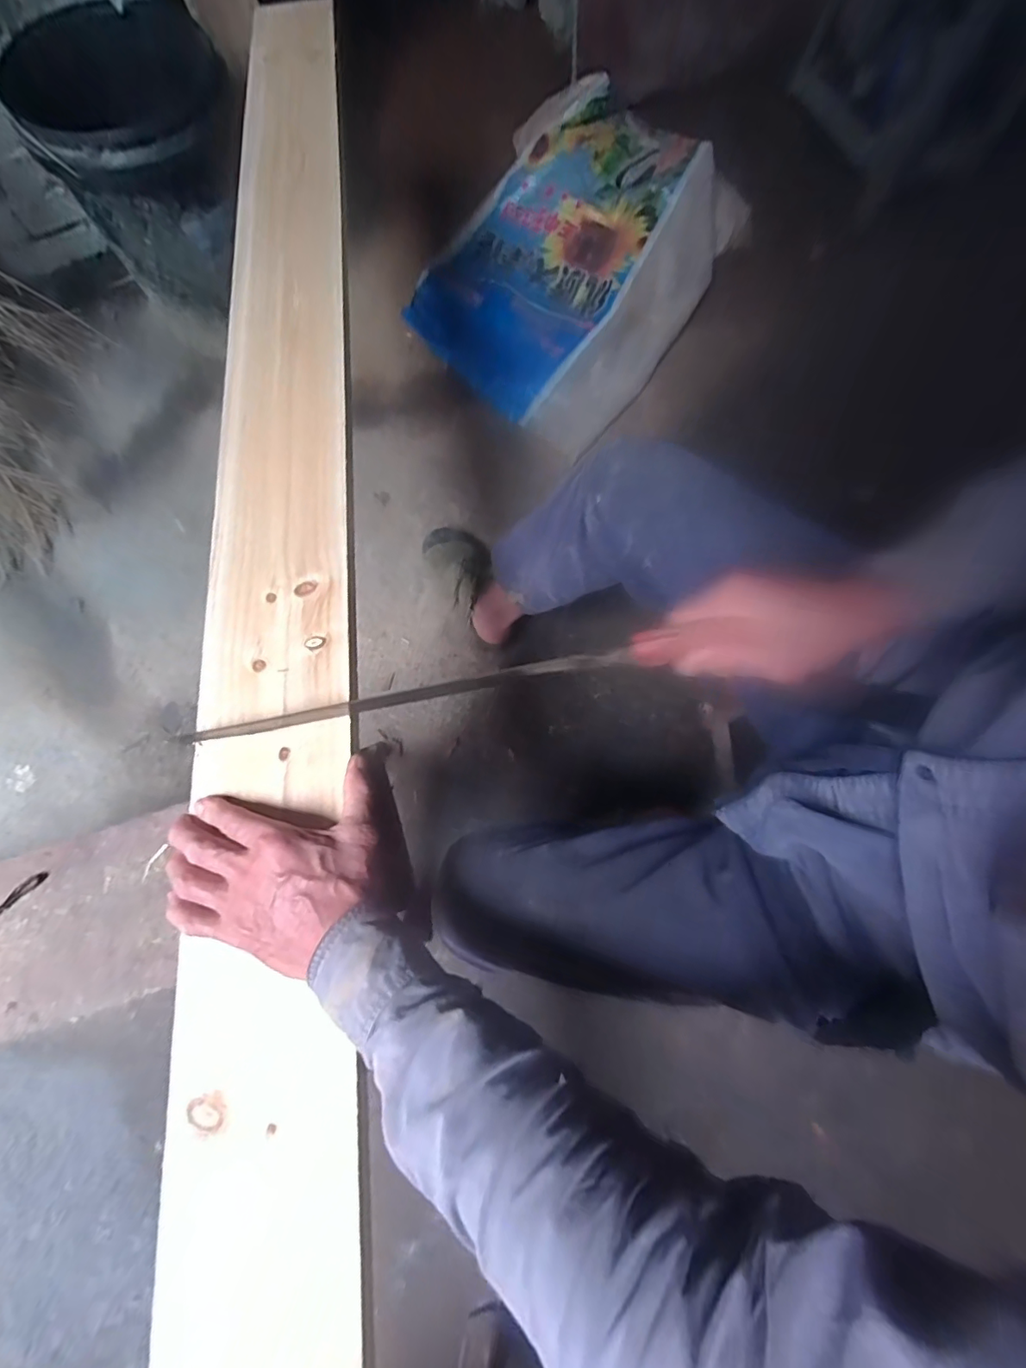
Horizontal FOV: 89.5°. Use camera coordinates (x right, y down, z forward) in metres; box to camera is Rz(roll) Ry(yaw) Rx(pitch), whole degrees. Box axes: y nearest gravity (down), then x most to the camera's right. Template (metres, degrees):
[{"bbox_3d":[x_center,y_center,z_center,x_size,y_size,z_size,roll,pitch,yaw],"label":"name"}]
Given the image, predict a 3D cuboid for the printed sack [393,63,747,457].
[{"bbox_3d":[0.144,-0.935,1.125,0.522,0.161,0.677,31,77,10],"label":"printed sack"}]

